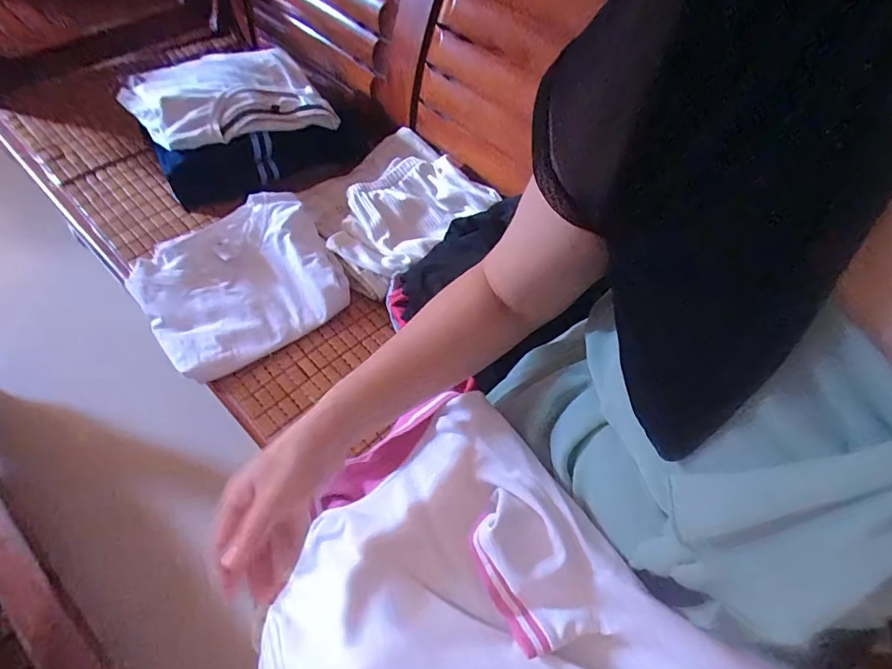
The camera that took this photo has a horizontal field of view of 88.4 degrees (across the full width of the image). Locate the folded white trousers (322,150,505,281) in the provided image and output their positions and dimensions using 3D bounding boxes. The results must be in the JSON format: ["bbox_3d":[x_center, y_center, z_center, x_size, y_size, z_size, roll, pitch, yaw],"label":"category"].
[{"bbox_3d":[-0.059,-0.186,0.691,0.153,0.034,0.245,38,65,18],"label":"folded white trousers"}]

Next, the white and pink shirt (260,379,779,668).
[{"bbox_3d":[0.042,0.259,0.361,0.269,0.135,0.401,-40,69,-22],"label":"white and pink shirt"}]

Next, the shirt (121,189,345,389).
[{"bbox_3d":[-0.272,-0.072,0.611,0.241,0.050,0.204,-29,65,-18],"label":"shirt"}]

